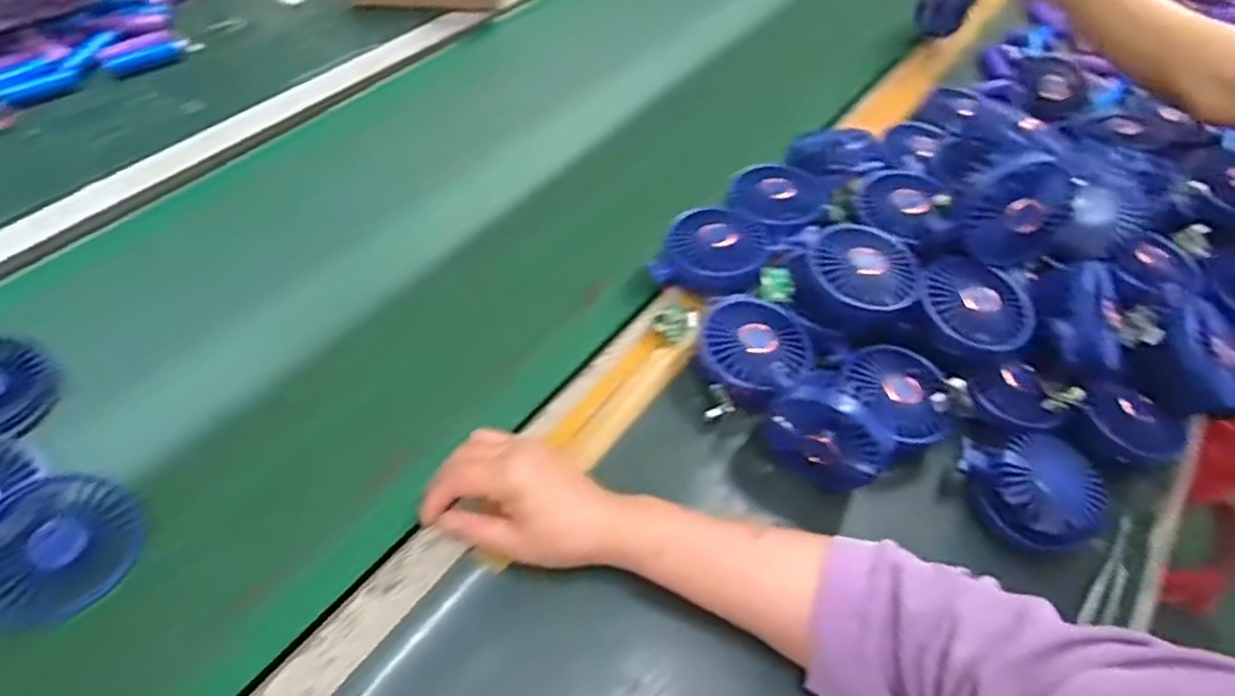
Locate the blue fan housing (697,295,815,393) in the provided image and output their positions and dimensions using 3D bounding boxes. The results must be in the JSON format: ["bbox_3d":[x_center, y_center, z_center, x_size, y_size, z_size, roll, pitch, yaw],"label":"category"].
[{"bbox_3d":[0.106,-0.002,0.593,0.094,0.036,0.089,4,52,-5],"label":"blue fan housing"}]

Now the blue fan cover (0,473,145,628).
[{"bbox_3d":[-0.351,0.125,0.477,0.084,0.012,0.088,1,68,-42],"label":"blue fan cover"}]

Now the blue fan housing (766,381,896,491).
[{"bbox_3d":[0.153,0.065,0.543,0.083,0.073,0.033,34,55,17],"label":"blue fan housing"}]

